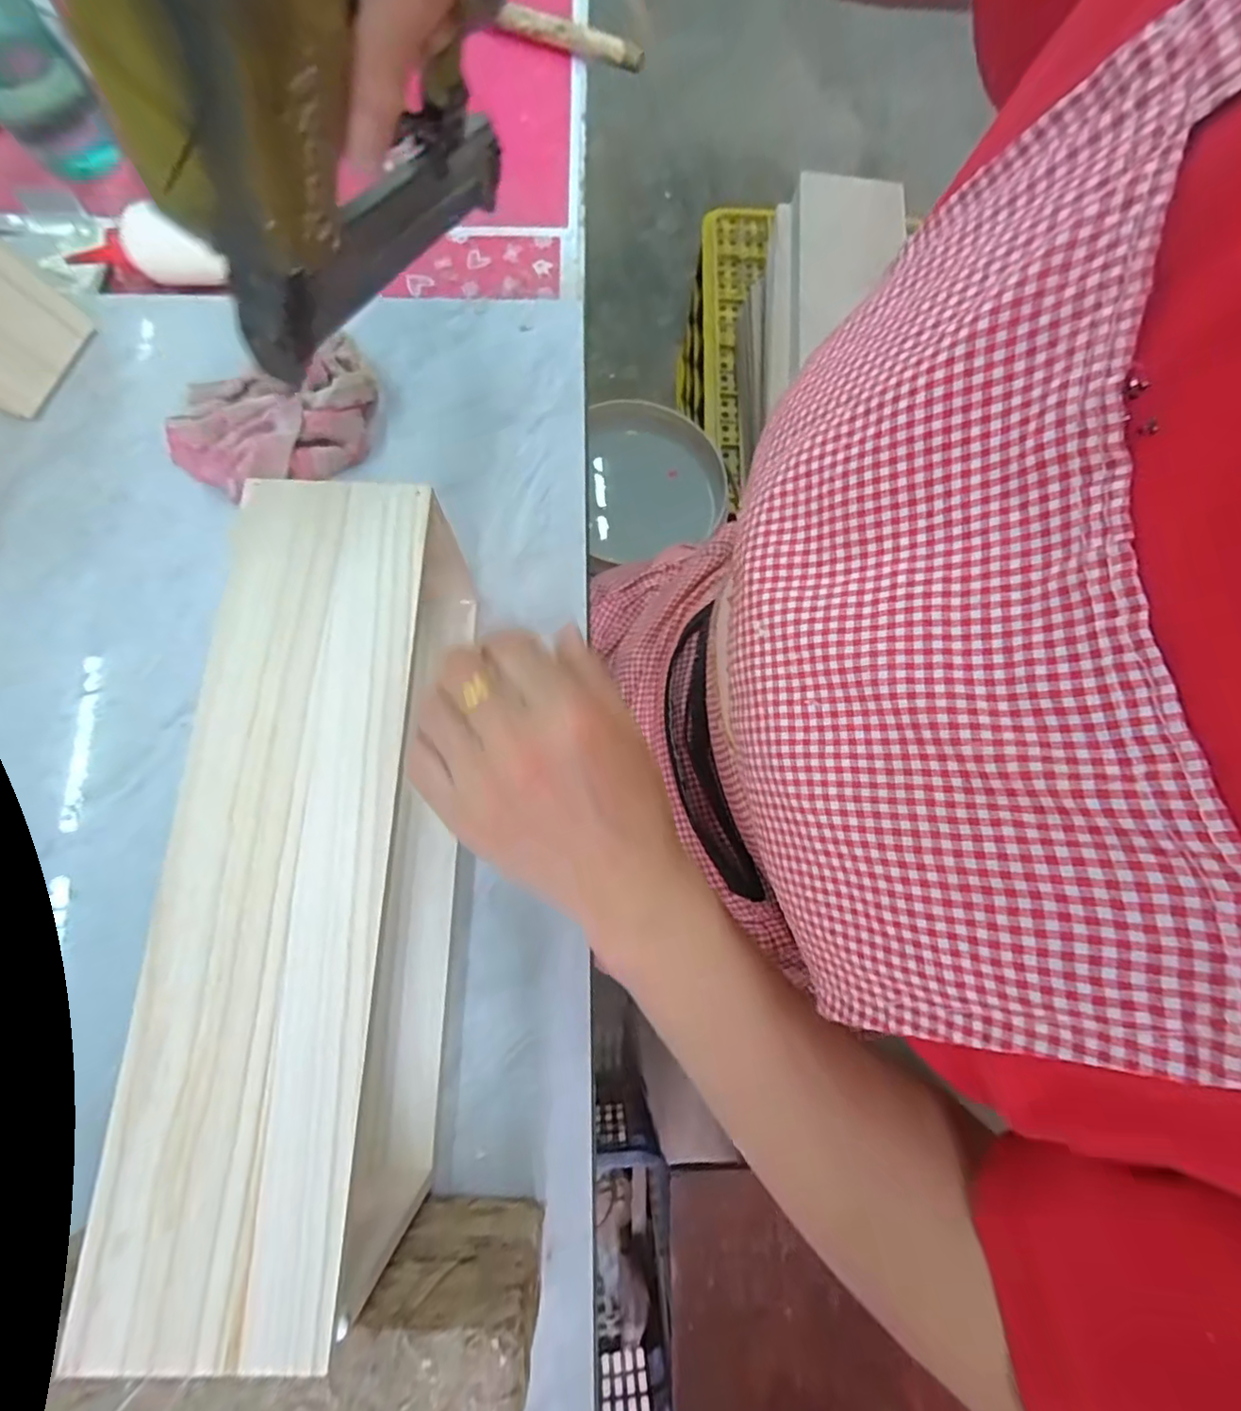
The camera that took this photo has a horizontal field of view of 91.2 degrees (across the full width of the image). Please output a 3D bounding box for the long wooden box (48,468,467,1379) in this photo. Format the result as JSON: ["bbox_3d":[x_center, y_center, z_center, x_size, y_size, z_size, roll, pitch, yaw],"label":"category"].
[{"bbox_3d":[-0.136,0.074,0.305,0.105,0.128,0.331,3,75,-1],"label":"long wooden box"}]

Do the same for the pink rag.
[{"bbox_3d":[-0.240,-0.197,0.426,0.142,0.028,0.090,-26,77,-8],"label":"pink rag"}]

